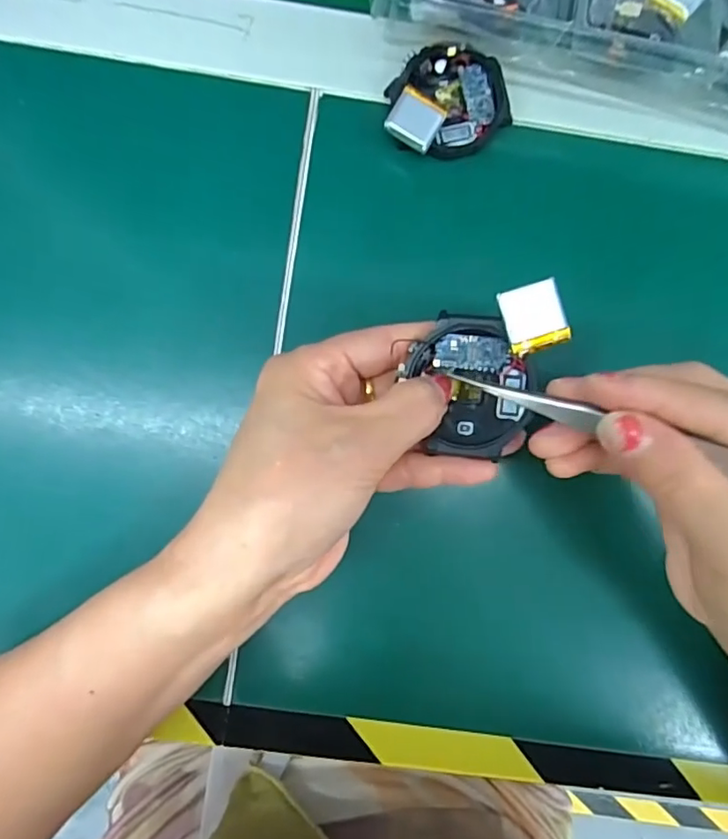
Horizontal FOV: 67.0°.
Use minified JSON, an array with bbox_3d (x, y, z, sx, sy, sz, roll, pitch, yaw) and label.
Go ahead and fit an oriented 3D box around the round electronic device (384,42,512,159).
[{"bbox_3d":[0.038,-0.144,0.250,0.057,0.017,0.046,-11,88,-2],"label":"round electronic device"}]

